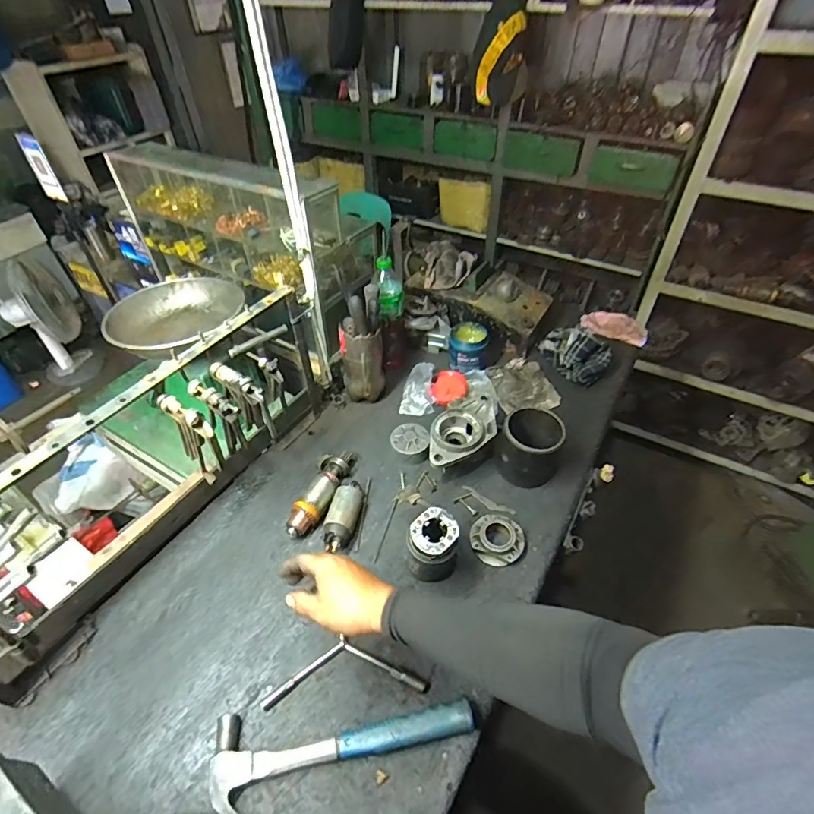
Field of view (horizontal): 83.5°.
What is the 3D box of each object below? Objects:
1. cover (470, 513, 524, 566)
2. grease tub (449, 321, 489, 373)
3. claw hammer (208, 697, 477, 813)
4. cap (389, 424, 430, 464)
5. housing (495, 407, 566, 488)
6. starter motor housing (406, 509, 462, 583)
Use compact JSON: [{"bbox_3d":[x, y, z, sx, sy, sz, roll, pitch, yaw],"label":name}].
[{"bbox_3d":[0.156,0.227,0.789,0.088,0.028,0.089,-2,45,2],"label":"cover"},{"bbox_3d":[0.143,-0.140,1.068,0.084,0.084,0.084,7,45,8],"label":"grease tub"},{"bbox_3d":[-0.077,0.443,0.571,0.328,0.035,0.111,-3,45,0],"label":"claw hammer"},{"bbox_3d":[0.007,0.077,0.924,0.076,0.050,0.079,-2,45,2],"label":"cap"},{"bbox_3d":[0.232,0.075,0.870,0.110,0.116,0.108,13,47,16],"label":"housing"},{"bbox_3d":[0.041,0.225,0.726,0.073,0.114,0.075,-2,45,2],"label":"starter motor housing"}]

